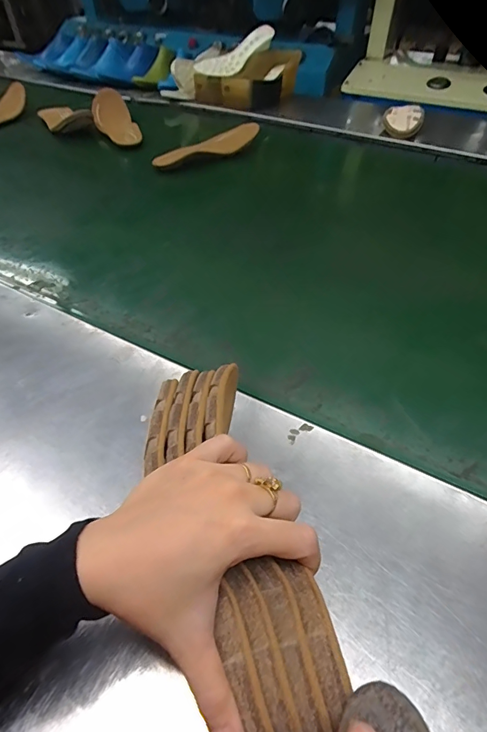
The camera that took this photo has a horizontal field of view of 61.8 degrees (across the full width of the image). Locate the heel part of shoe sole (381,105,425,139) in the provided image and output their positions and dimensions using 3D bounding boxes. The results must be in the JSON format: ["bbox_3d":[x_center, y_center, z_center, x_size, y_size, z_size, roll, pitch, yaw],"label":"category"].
[{"bbox_3d":[0.365,-0.562,0.932,0.085,0.016,0.091,14,76,14],"label":"heel part of shoe sole"}]

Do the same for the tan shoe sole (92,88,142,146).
[{"bbox_3d":[-0.306,-0.590,0.978,0.090,0.040,0.228,-18,62,-16],"label":"tan shoe sole"}]

